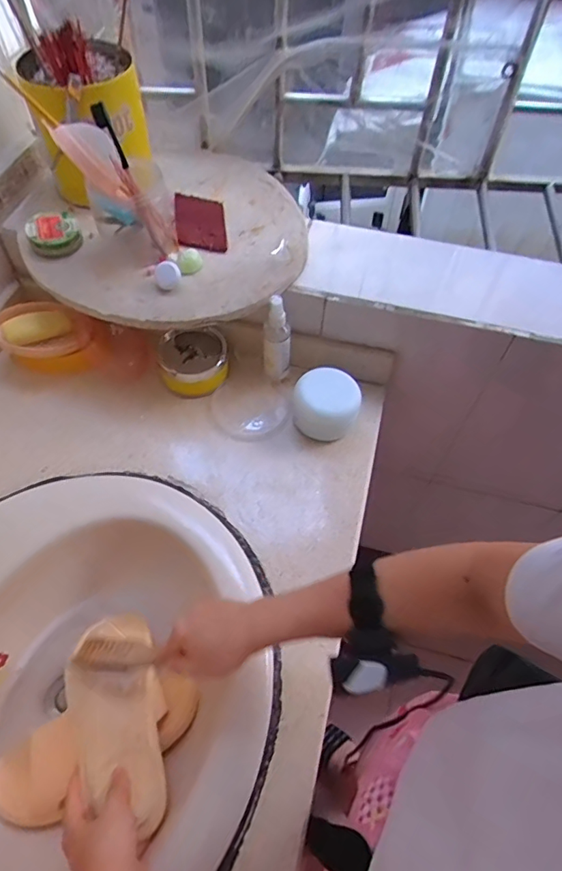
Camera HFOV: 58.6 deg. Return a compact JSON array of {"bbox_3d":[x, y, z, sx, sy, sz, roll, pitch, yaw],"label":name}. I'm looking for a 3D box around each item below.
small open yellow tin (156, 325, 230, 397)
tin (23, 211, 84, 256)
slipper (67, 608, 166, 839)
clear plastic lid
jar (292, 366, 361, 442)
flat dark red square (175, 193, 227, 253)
[{"bbox_3d":[-0.124,-0.104,0.724,0.101,0.048,0.082,-18,60,-14],"label":"small open yellow tin"},{"bbox_3d":[-0.302,-0.266,0.670,0.064,0.031,0.062,1,57,-2],"label":"tin"},{"bbox_3d":[-0.172,0.277,0.534,0.095,0.072,0.206,-17,41,-13],"label":"slipper"},{"bbox_3d":[-0.043,-0.038,0.713,0.105,0.022,0.103,1,57,-2],"label":"clear plastic lid"},{"bbox_3d":[0.059,-0.042,0.673,0.086,0.058,0.075,14,58,6],"label":"jar"},{"bbox_3d":[-0.113,-0.301,0.704,0.065,0.008,0.123,-5,58,-6],"label":"flat dark red square"}]

